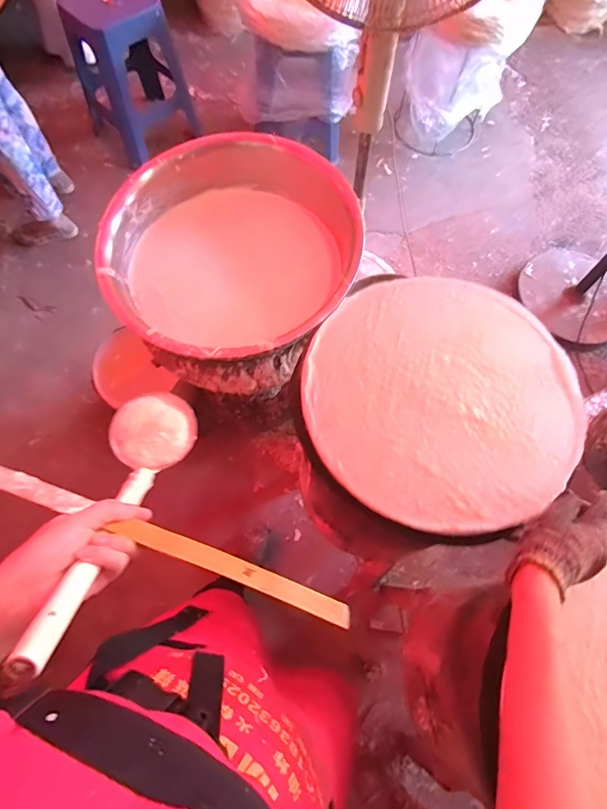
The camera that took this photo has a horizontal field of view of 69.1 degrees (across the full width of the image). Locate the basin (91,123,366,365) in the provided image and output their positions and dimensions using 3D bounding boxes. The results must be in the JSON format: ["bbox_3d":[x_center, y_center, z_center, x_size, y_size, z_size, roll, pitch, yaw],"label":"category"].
[{"bbox_3d":[-0.154,-0.308,0.912,0.487,0.191,0.472,1,67,-2],"label":"basin"}]

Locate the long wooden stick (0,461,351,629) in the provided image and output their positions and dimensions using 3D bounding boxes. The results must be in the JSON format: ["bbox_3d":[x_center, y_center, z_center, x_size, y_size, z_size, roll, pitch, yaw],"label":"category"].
[{"bbox_3d":[-0.223,0.081,0.389,0.564,0.035,0.012,22,113,-3],"label":"long wooden stick"}]

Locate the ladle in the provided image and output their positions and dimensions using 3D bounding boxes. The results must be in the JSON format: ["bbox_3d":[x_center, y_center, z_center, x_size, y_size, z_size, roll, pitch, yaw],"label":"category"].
[{"bbox_3d":[-0.175,0.086,0.405,0.089,0.063,0.308,2,25,-1],"label":"ladle"}]

